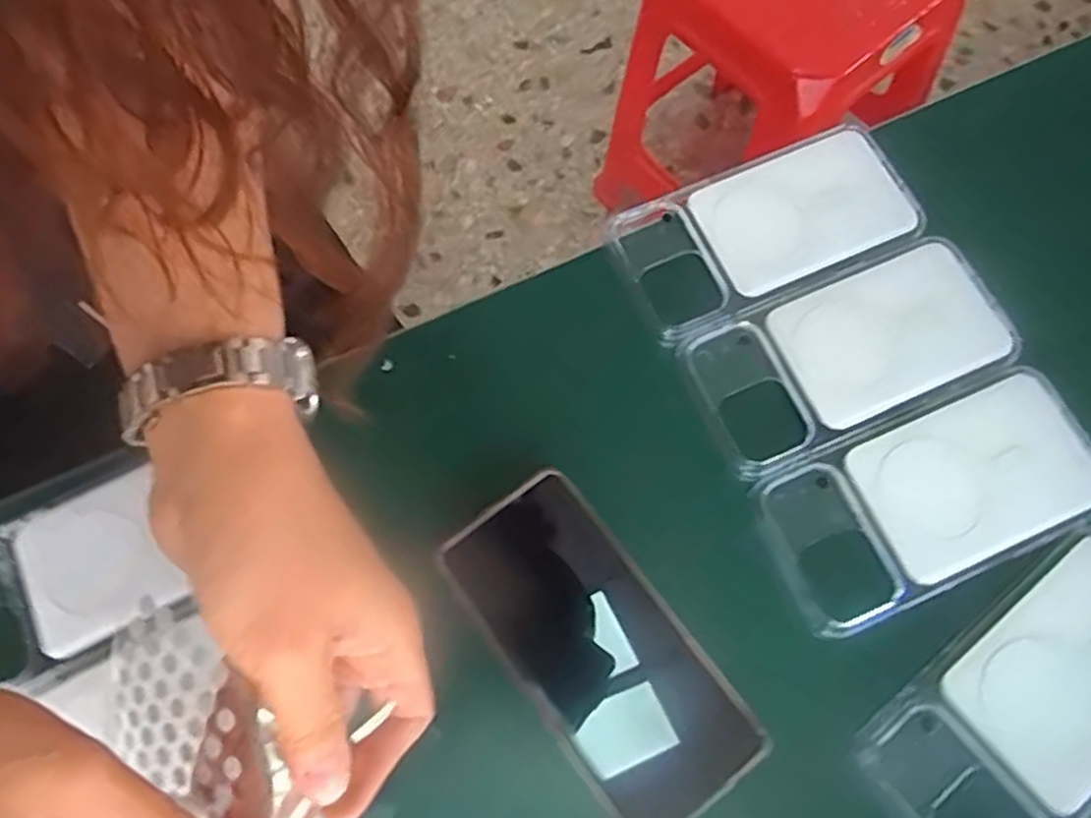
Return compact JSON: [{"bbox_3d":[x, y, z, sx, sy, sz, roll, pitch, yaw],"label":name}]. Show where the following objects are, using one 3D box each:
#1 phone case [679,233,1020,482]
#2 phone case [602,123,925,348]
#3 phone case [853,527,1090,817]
[{"bbox_3d":[0.155,-0.030,0.387,0.165,0.006,0.081,-23,72,-6],"label":"phone case"},{"bbox_3d":[0.118,-0.098,0.410,0.159,0.010,0.080,-24,73,-6],"label":"phone case"},{"bbox_3d":[0.221,0.129,0.334,0.166,0.009,0.080,-36,74,-10],"label":"phone case"}]

